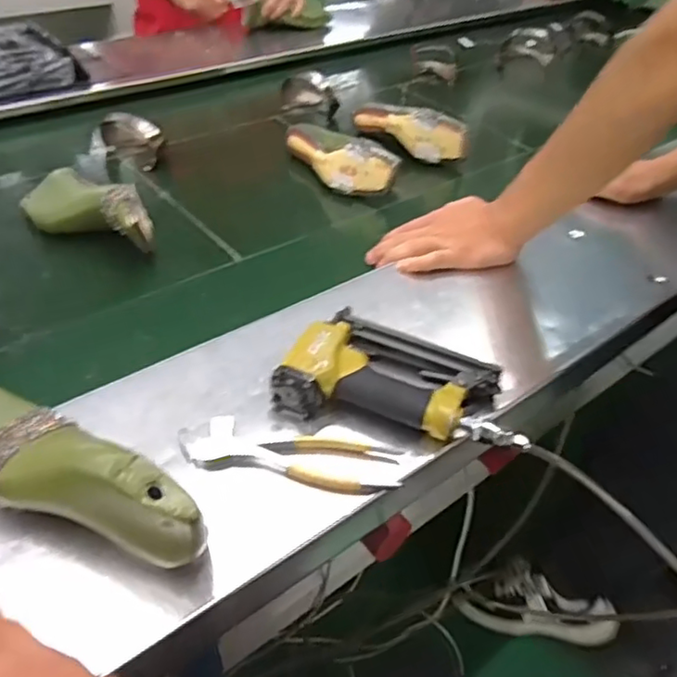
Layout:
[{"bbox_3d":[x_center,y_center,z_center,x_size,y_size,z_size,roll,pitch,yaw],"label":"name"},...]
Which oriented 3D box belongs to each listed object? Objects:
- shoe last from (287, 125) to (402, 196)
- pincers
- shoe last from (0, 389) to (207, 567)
[{"bbox_3d":[-0.008,-0.287,0.978,0.216,0.063,0.067,33,50,27],"label":"shoe last"},{"bbox_3d":[-0.042,0.100,0.549,0.196,0.013,0.058,6,43,1],"label":"pincers"},{"bbox_3d":[-0.201,0.106,0.464,0.215,0.093,0.081,28,48,23],"label":"shoe last"}]

